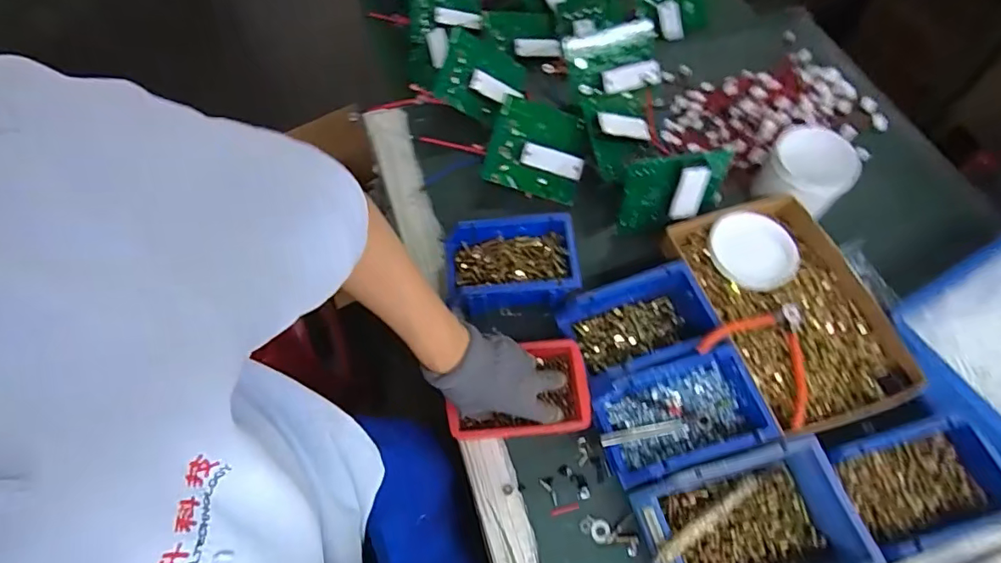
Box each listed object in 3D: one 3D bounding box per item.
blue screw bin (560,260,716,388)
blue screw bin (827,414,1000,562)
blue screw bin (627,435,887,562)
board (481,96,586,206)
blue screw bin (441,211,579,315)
[{"bbox_3d":[0.163,0.053,0.594,0.173,0.065,0.103,-17,63,-5],"label":"blue screw bin"},{"bbox_3d":[0.416,0.203,0.508,0.154,0.063,0.108,-15,62,-4],"label":"blue screw bin"},{"bbox_3d":[0.235,0.240,0.491,0.184,0.069,0.129,-14,62,-3],"label":"blue screw bin"},{"bbox_3d":[0.051,-0.181,0.706,0.131,0.028,0.119,16,97,-2],"label":"board"},{"bbox_3d":[0.012,-0.016,0.634,0.162,0.061,0.114,-5,62,1],"label":"blue screw bin"}]

